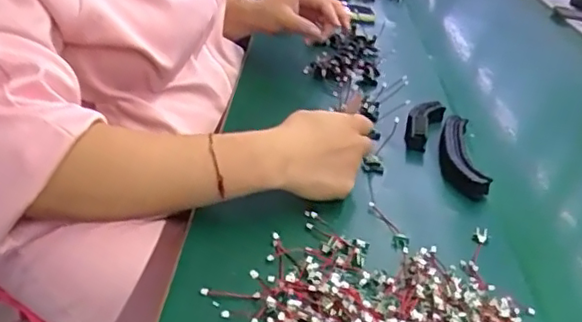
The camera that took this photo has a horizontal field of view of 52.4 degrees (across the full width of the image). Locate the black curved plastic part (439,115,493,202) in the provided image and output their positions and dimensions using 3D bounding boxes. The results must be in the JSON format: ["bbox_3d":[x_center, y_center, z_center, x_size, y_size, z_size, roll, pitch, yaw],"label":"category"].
[{"bbox_3d":[0.191,-0.011,0.678,0.040,0.030,0.163,9,30,1],"label":"black curved plastic part"}]

